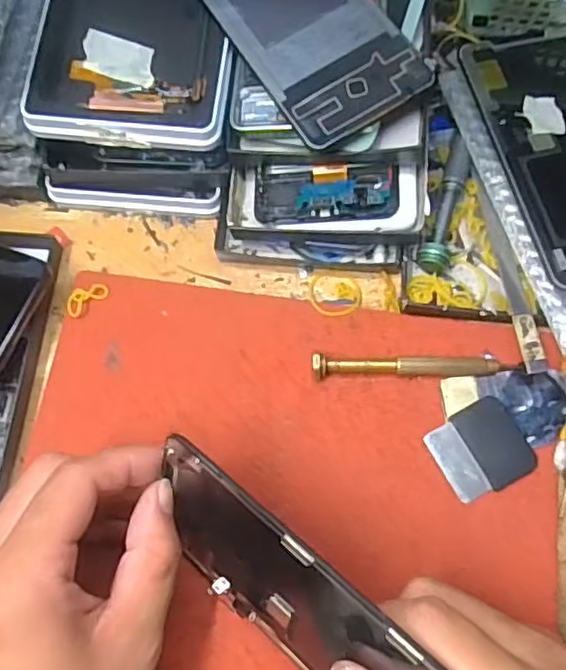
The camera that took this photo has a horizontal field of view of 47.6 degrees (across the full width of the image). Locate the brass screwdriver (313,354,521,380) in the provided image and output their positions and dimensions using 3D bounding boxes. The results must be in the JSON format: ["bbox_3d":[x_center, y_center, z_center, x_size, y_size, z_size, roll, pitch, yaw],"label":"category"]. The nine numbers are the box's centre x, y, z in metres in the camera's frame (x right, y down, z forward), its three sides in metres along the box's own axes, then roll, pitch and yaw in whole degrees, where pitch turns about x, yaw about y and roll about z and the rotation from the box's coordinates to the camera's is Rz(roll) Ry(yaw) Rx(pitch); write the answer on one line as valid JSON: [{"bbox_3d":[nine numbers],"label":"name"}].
[{"bbox_3d":[0.064,0.015,0.311,0.098,0.010,0.010,-2,72,1],"label":"brass screwdriver"}]

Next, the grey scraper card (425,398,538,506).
[{"bbox_3d":[0.093,0.053,0.300,0.042,0.004,0.038,-29,73,-8],"label":"grey scraper card"}]

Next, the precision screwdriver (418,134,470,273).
[{"bbox_3d":[0.086,-0.067,0.334,0.014,0.015,0.071,18,73,7],"label":"precision screwdriver"}]

